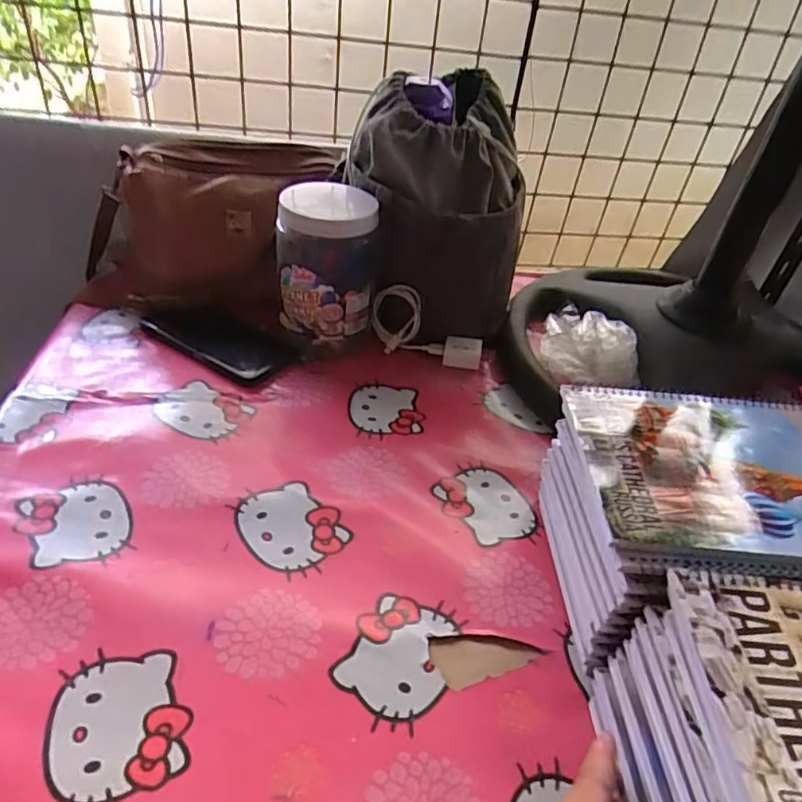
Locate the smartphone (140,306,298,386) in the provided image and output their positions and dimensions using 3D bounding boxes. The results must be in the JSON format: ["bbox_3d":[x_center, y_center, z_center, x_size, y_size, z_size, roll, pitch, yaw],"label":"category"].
[{"bbox_3d":[-0.198,-0.067,0.631,0.165,0.017,0.071,23,42,19],"label":"smartphone"}]

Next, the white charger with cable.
[{"bbox_3d":[0.031,-0.075,0.652,0.138,0.064,0.039,28,42,6],"label":"white charger with cable"}]

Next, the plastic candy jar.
[{"bbox_3d":[-0.080,-0.136,0.628,0.103,0.154,0.099,6,39,-2],"label":"plastic candy jar"}]

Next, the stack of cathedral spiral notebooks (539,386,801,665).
[{"bbox_3d":[0.213,0.091,0.422,0.189,0.117,0.160,4,39,-3],"label":"stack of cathedral spiral notebooks"}]

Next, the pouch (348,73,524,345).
[{"bbox_3d":[0.033,-0.208,0.660,0.187,0.247,0.178,5,39,-2],"label":"pouch"}]

